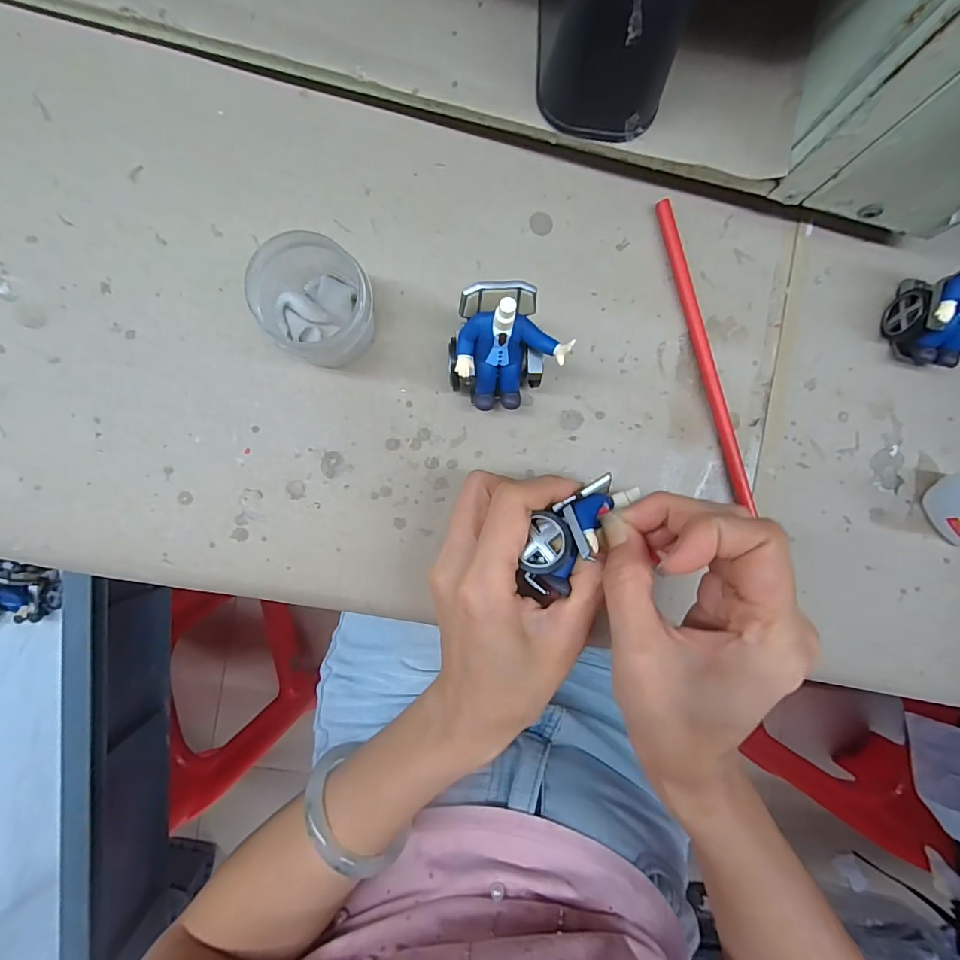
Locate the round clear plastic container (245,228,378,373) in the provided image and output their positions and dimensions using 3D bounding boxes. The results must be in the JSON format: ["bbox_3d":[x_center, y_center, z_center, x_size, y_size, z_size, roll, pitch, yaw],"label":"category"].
[{"bbox_3d":[-0.079,-0.083,0.228,0.053,0.048,0.052,0,90,-3],"label":"round clear plastic container"}]

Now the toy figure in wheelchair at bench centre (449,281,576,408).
[{"bbox_3d":[0.012,-0.062,0.227,0.053,0.061,0.049,-2,90,-3],"label":"toy figure in wheelchair at bench centre"}]

